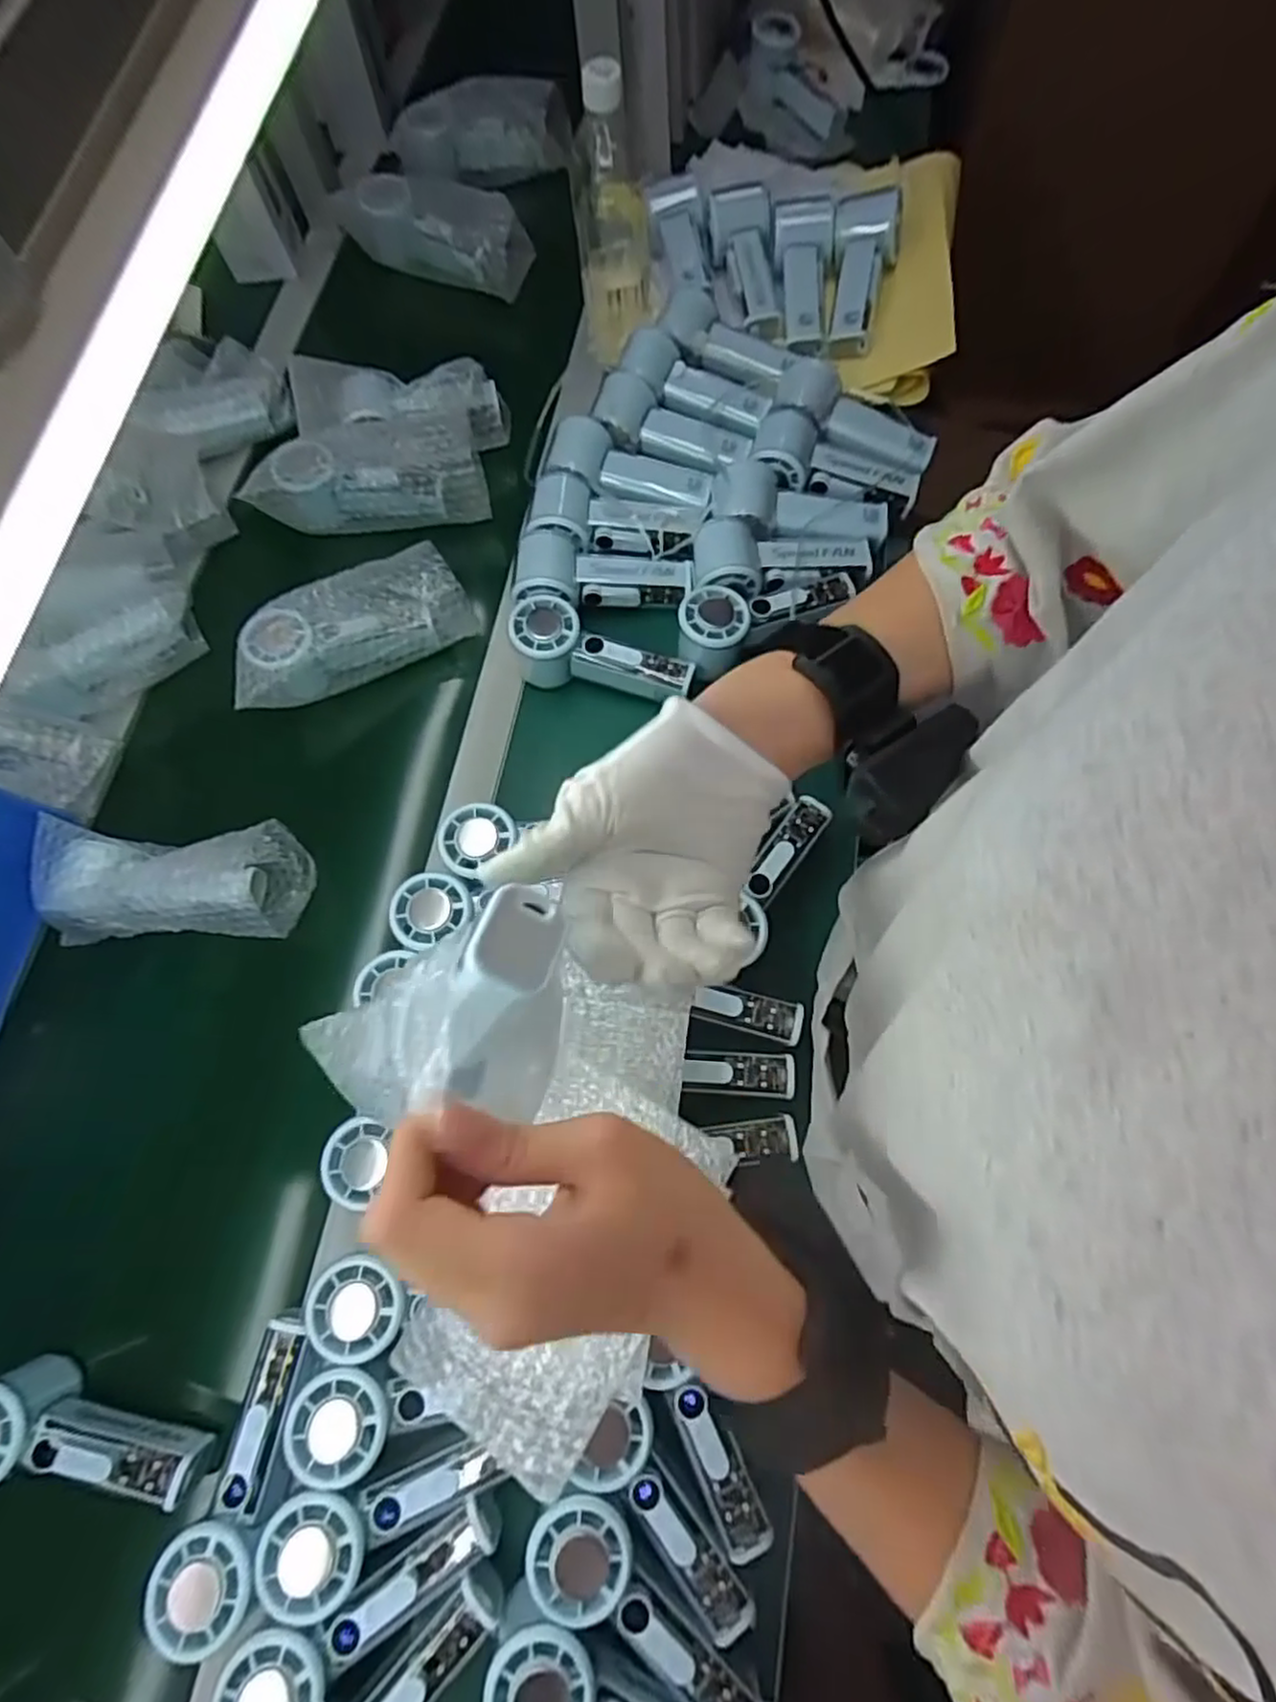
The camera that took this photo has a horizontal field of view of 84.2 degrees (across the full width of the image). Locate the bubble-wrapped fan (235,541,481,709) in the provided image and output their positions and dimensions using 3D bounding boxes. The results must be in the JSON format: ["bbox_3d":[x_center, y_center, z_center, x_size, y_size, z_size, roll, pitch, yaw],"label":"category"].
[{"bbox_3d":[-0.246,-0.190,0.604,0.196,0.059,0.067,-29,74,-7],"label":"bubble-wrapped fan"}]

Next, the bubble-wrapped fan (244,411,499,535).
[{"bbox_3d":[-0.248,-0.357,0.662,0.199,0.062,0.082,-5,73,0],"label":"bubble-wrapped fan"}]

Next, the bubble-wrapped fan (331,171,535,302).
[{"bbox_3d":[-0.228,-0.686,0.773,0.209,0.076,0.070,22,75,9],"label":"bubble-wrapped fan"}]

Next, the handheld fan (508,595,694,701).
[{"bbox_3d":[-0.029,-0.165,0.594,0.151,0.062,0.061,9,73,5],"label":"handheld fan"}]

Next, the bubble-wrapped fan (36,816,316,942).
[{"bbox_3d":[-0.360,0.023,0.549,0.182,0.068,0.086,-1,73,2],"label":"bubble-wrapped fan"}]

